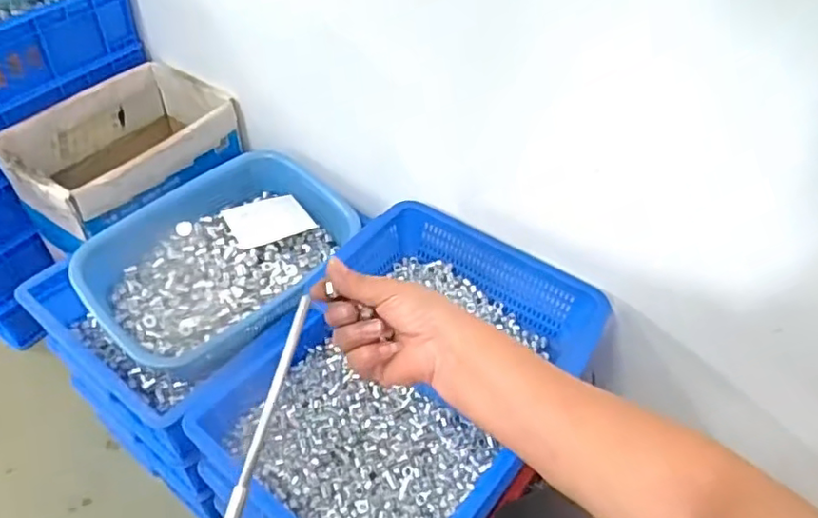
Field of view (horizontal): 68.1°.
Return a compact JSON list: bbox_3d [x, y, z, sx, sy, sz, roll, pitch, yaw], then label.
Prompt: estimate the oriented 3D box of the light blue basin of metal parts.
[{"bbox_3d":[-0.263,-0.014,0.833,0.333,0.086,0.300,-26,54,-27],"label":"light blue basin of metal parts"}]

